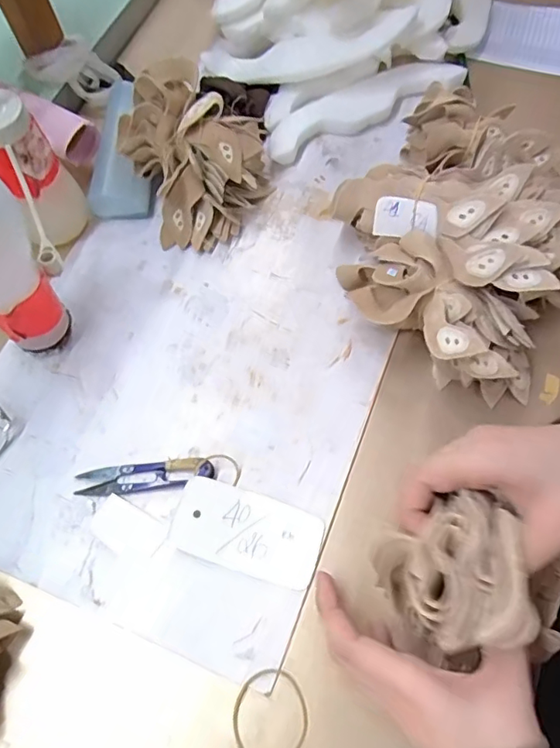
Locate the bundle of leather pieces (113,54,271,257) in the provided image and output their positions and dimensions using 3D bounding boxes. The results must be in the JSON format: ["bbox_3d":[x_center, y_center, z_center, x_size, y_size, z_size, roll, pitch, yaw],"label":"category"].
[{"bbox_3d":[-0.071,-0.195,0.486,0.116,0.095,0.124,-1,64,2],"label":"bundle of leather pieces"}]

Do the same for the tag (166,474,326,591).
[{"bbox_3d":[-0.024,0.110,0.383,0.103,0.004,0.052,17,68,7],"label":"tag"}]

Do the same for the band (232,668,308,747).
[{"bbox_3d":[-0.006,0.212,0.337,0.047,0.004,0.052,23,68,13],"label":"band"}]

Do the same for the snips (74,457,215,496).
[{"bbox_3d":[-0.100,0.077,0.406,0.101,0.006,0.023,-7,64,-1],"label":"snips"}]

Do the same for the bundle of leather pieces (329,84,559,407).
[{"bbox_3d":[0.147,-0.113,0.440,0.203,0.090,0.226,32,70,16],"label":"bundle of leather pieces"}]

